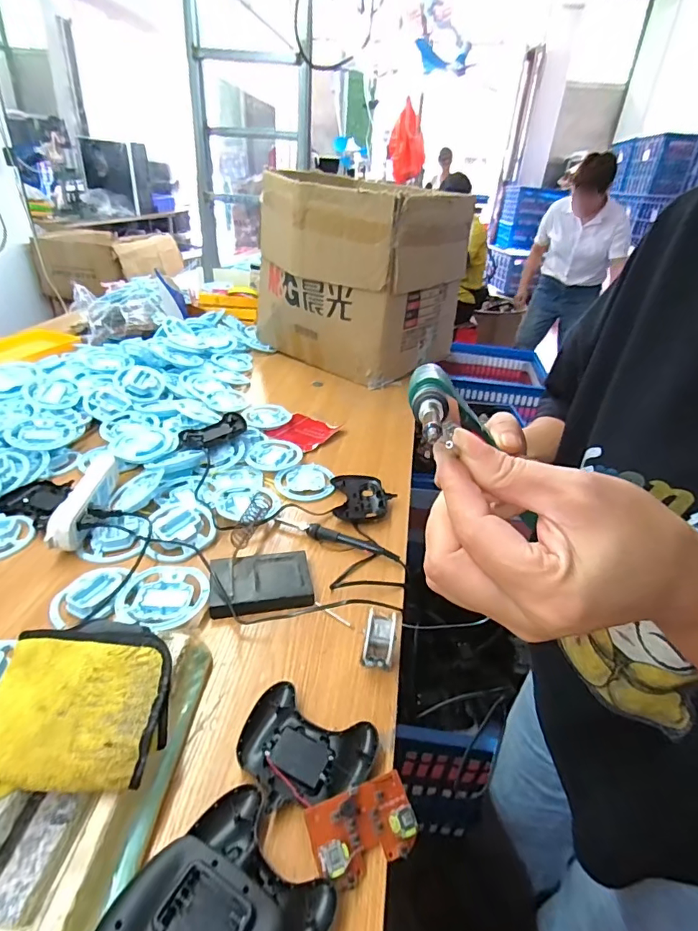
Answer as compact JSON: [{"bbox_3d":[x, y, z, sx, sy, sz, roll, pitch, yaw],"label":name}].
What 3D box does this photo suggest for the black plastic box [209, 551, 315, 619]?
[{"bbox_3d":[-0.114,0.150,0.612,0.127,0.017,0.086,-4,32,-13],"label":"black plastic box"}]

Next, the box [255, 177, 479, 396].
[{"bbox_3d":[0.018,-0.512,1.295,0.473,0.425,0.402,27,38,31],"label":"box"}]

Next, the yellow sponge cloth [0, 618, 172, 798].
[{"bbox_3d":[-0.240,0.205,0.427,0.141,0.026,0.165,-3,32,-13],"label":"yellow sponge cloth"}]

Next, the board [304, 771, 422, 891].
[{"bbox_3d":[0.014,0.298,0.389,0.087,0.022,0.055,-10,35,-23],"label":"board"}]

